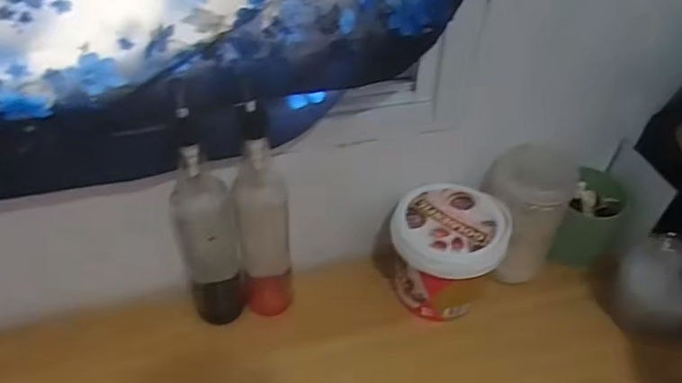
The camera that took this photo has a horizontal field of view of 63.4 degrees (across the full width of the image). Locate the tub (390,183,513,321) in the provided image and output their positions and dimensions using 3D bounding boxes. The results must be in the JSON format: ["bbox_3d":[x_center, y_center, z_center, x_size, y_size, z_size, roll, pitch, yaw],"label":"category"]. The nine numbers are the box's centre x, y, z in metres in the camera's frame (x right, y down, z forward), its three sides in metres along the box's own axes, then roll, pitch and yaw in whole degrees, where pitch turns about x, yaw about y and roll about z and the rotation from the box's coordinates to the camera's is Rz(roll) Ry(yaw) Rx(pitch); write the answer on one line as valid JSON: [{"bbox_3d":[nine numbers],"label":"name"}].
[{"bbox_3d":[0.124,0.078,0.666,0.124,0.122,0.117,1,43,-1],"label":"tub"}]

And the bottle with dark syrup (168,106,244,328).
[{"bbox_3d":[-0.148,0.035,0.598,0.057,0.287,0.053,-14,46,-17],"label":"bottle with dark syrup"}]

